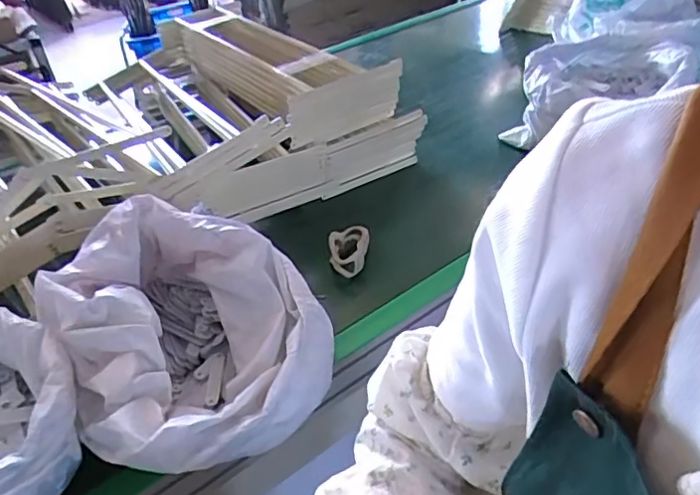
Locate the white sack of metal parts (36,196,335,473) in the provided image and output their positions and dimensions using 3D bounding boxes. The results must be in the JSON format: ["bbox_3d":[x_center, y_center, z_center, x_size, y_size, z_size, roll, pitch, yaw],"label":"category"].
[{"bbox_3d":[-0.213,0.102,0.734,0.291,0.165,0.355,-33,44,-30],"label":"white sack of metal parts"}]

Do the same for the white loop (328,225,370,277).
[{"bbox_3d":[0.000,0.002,0.955,0.067,0.040,0.101,-5,37,2],"label":"white loop"}]

